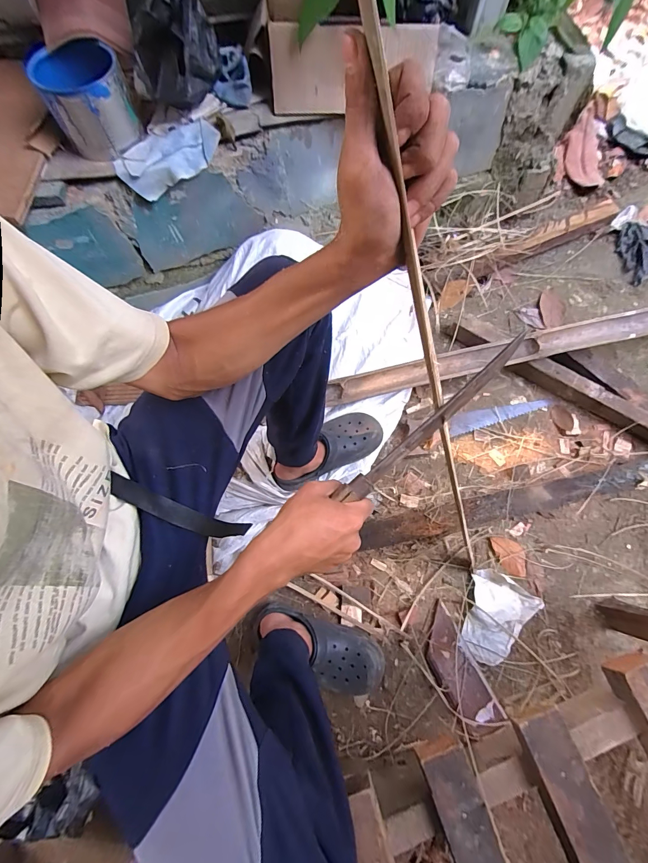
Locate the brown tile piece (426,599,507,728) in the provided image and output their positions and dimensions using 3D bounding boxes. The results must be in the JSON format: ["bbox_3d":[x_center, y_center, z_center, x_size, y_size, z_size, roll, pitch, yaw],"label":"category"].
[{"bbox_3d":[0.276,0.500,0.738,0.089,0.025,0.225,-26,73,-7],"label":"brown tile piece"}]

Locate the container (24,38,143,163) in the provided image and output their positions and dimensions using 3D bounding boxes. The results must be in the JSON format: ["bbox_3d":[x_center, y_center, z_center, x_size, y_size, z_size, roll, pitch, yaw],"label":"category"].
[{"bbox_3d":[-0.446,-0.632,0.670,0.150,0.118,0.135,-23,73,-6],"label":"container"}]

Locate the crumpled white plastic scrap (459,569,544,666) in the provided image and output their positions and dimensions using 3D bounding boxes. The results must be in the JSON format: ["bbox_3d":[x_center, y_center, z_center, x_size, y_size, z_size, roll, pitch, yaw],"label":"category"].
[{"bbox_3d":[0.371,0.407,0.764,0.142,0.023,0.179,33,76,11],"label":"crumpled white plastic scrap"}]

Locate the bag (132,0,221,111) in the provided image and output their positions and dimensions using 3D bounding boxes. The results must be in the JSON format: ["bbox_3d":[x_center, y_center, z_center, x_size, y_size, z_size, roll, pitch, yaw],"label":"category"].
[{"bbox_3d":[-0.278,-0.725,0.654,0.155,0.141,0.146,-19,73,-5],"label":"bag"}]

